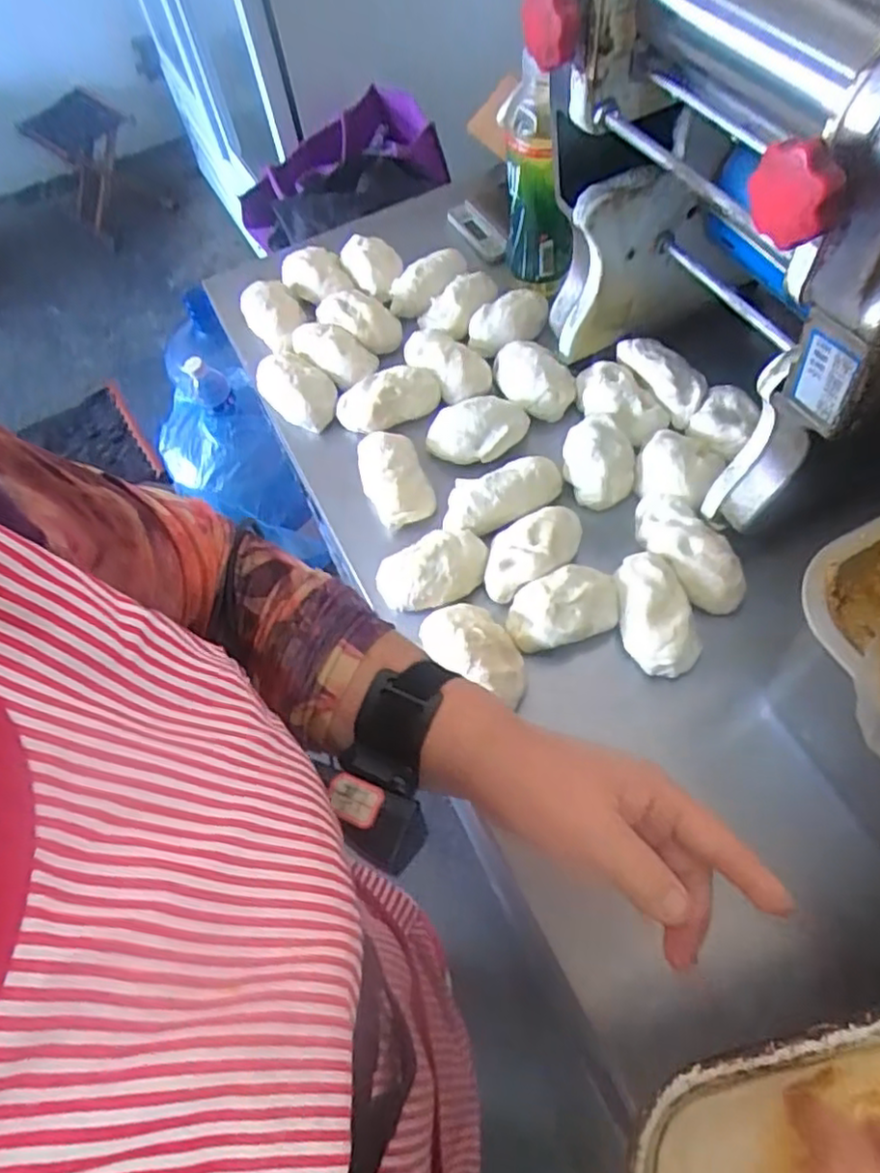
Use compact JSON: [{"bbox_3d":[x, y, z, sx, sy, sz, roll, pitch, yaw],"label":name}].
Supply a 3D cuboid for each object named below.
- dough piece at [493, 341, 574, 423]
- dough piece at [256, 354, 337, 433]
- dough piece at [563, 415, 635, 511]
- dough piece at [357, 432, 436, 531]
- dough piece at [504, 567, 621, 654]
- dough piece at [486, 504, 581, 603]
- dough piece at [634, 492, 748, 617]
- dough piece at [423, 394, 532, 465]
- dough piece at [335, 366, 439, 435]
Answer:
[{"bbox_3d":[0.094,-0.203,0.664,0.063,0.033,0.084,-26,62,-9],"label":"dough piece"},{"bbox_3d":[-0.140,-0.196,0.680,0.054,0.028,0.093,-39,65,-15],"label":"dough piece"},{"bbox_3d":[0.140,-0.115,0.610,0.058,0.038,0.079,2,61,6],"label":"dough piece"},{"bbox_3d":[-0.043,-0.104,0.620,0.053,0.035,0.098,-20,61,-6],"label":"dough piece"},{"bbox_3d":[0.097,0.018,0.544,0.088,0.032,0.053,-18,61,-4],"label":"dough piece"},{"bbox_3d":[0.077,-0.030,0.564,0.093,0.034,0.050,-28,62,-10],"label":"dough piece"},{"bbox_3d":[0.202,-0.031,0.562,0.050,0.033,0.116,-30,63,-11],"label":"dough piece"},{"bbox_3d":[0.036,-0.147,0.634,0.092,0.034,0.052,-14,61,-3],"label":"dough piece"},{"bbox_3d":[-0.049,-0.178,0.663,0.096,0.029,0.051,-26,62,-9],"label":"dough piece"}]

